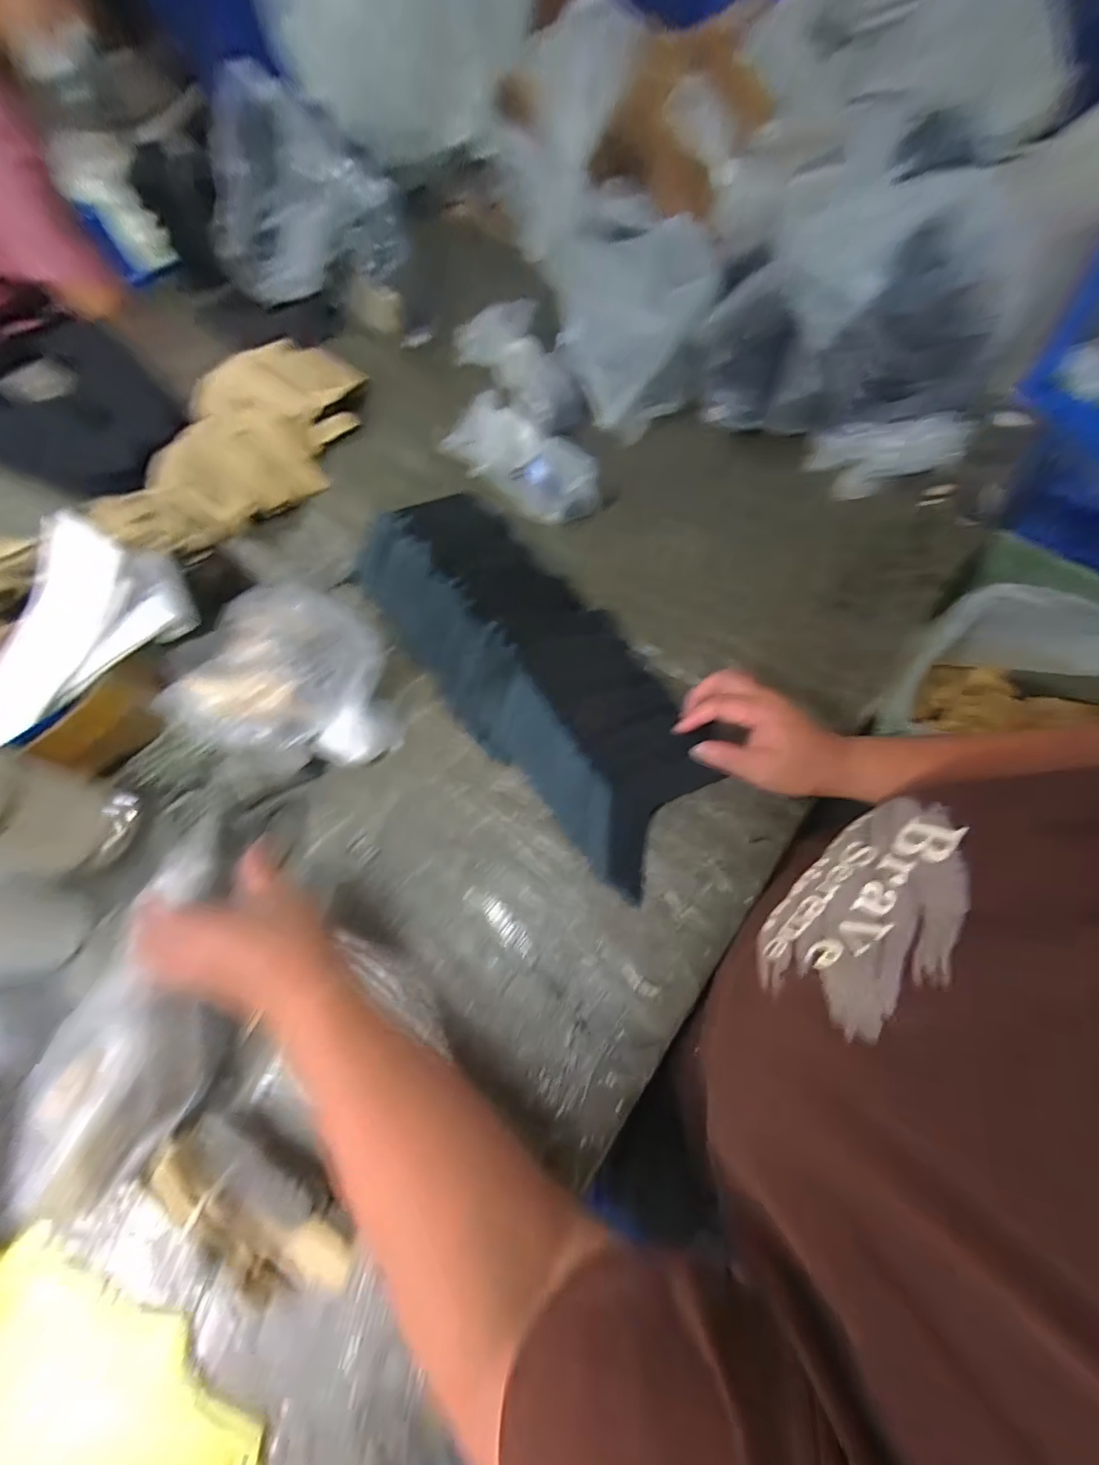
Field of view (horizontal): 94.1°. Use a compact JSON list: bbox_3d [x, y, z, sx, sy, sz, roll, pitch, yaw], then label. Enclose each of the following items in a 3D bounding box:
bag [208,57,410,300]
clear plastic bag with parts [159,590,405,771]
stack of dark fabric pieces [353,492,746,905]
[{"bbox_3d":[-0.291,-0.630,0.602,0.214,0.154,0.076,-19,66,-4],"label":"bag"},{"bbox_3d":[-0.237,-0.053,0.484,0.209,0.067,0.171,20,69,13],"label":"clear plastic bag with parts"},{"bbox_3d":[-0.023,-0.076,0.488,0.171,0.045,0.441,-35,73,-12],"label":"stack of dark fabric pieces"}]

